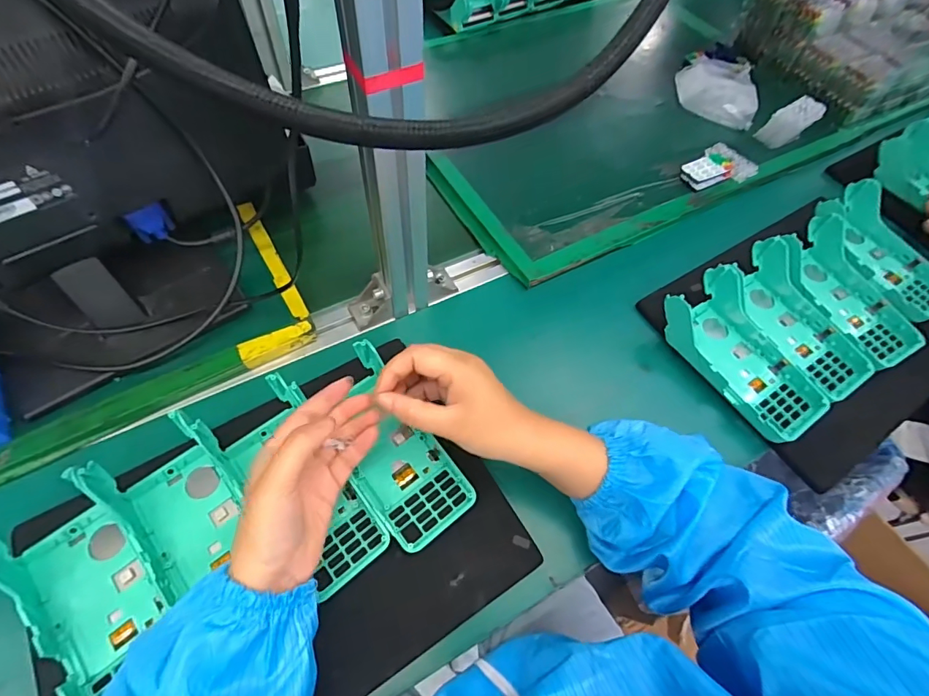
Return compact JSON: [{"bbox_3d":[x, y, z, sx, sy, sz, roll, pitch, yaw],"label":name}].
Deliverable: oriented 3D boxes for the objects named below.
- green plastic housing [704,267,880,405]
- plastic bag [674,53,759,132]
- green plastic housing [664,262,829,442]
[{"bbox_3d":[0.338,-0.029,0.477,0.087,0.053,0.172,-30,65,-20],"label":"green plastic housing"},{"bbox_3d":[0.380,-0.395,0.688,0.110,0.024,0.149,21,63,7],"label":"plastic bag"},{"bbox_3d":[0.280,0.003,0.454,0.086,0.050,0.168,-29,65,-20],"label":"green plastic housing"}]

